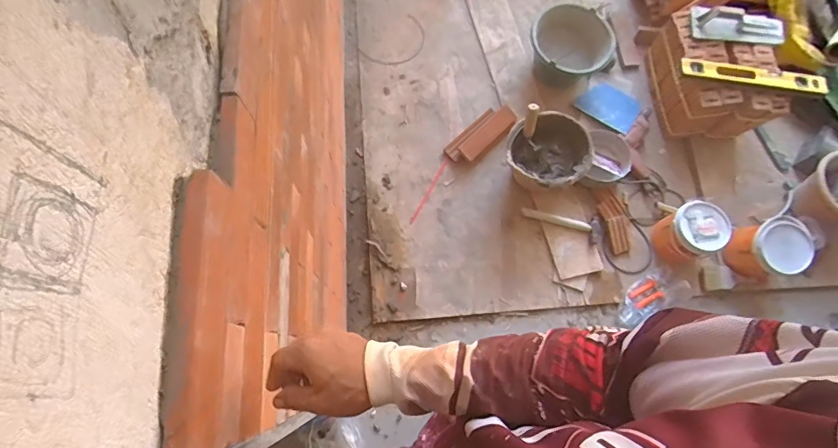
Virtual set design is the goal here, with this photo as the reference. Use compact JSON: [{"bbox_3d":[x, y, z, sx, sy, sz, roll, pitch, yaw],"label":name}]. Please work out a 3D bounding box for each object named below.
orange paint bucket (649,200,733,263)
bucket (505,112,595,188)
[{"bbox_3d":[0.837,0.027,1.440,0.173,0.158,0.165,-22,76,-8],"label":"orange paint bucket"},{"bbox_3d":[0.411,-0.212,1.467,0.280,0.185,0.232,-2,74,-3],"label":"bucket"}]

